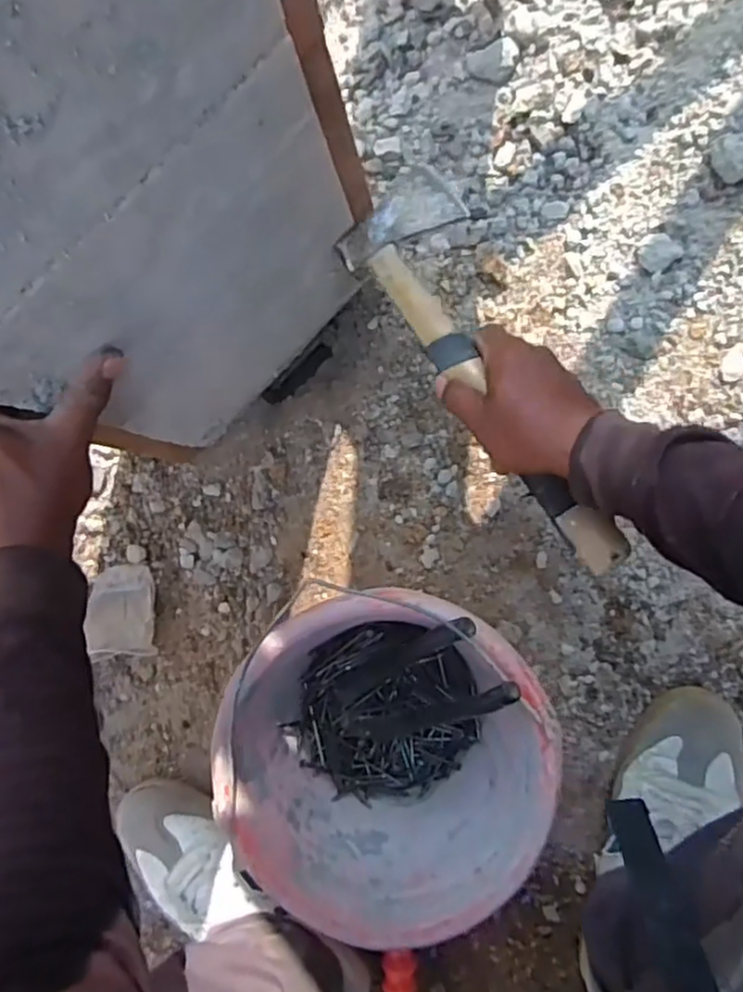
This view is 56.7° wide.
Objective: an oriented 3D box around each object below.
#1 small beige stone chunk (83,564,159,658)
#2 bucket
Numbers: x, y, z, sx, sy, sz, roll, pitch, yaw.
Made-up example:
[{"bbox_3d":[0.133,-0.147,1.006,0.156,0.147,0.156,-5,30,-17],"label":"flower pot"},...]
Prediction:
[{"bbox_3d":[-0.243,0.111,0.672,0.072,0.039,0.082,-2,93,3],"label":"small beige stone chunk"},{"bbox_3d":[0.015,0.186,0.560,0.226,0.178,0.234,0,93,3],"label":"bucket"}]

